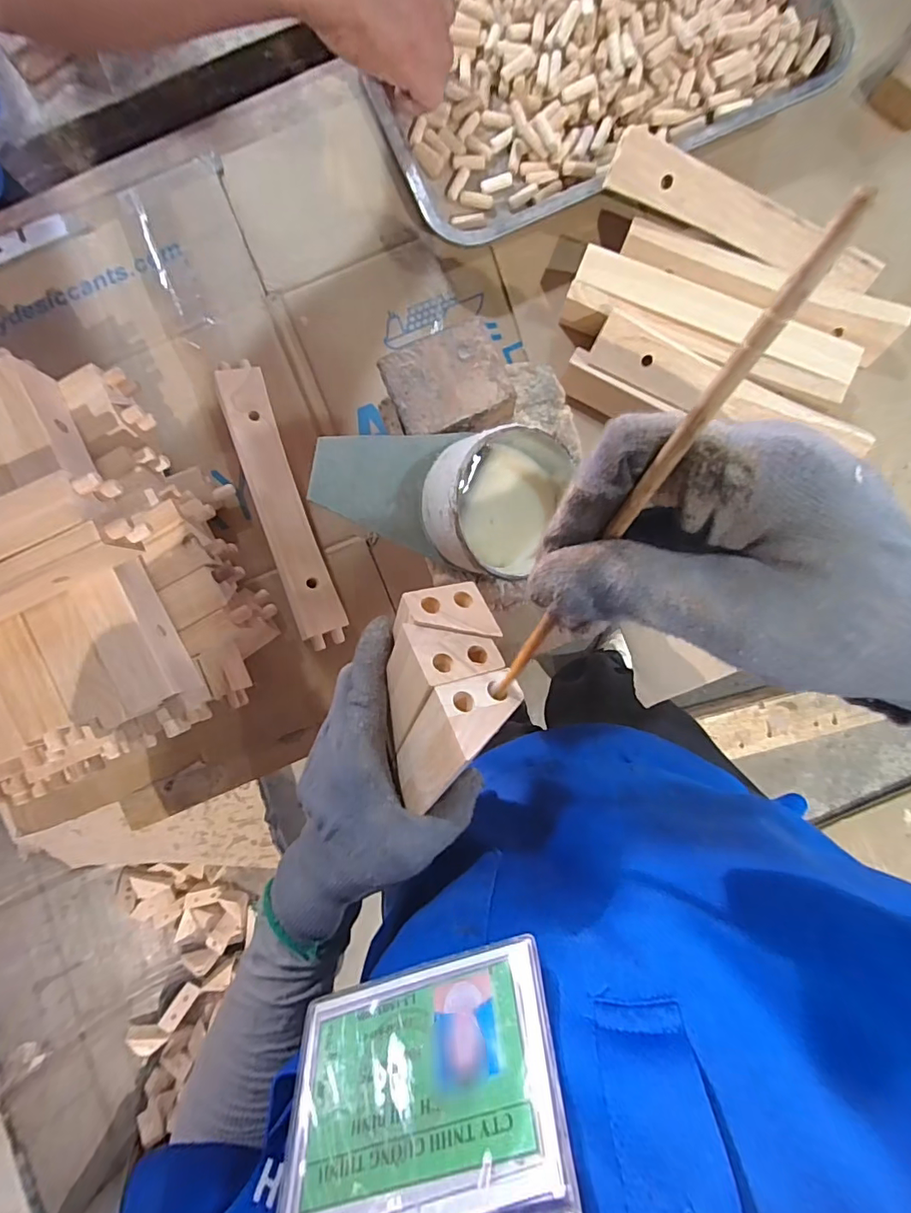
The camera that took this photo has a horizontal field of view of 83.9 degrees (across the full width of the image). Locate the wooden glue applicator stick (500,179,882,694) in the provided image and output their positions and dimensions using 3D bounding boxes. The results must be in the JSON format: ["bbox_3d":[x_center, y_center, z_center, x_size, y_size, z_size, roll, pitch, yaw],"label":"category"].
[{"bbox_3d":[0.043,-0.014,0.157,0.006,0.187,0.006,25,54,1],"label":"wooden glue applicator stick"}]

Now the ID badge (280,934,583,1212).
[{"bbox_3d":[-0.013,0.167,0.167,0.100,0.084,0.004,-24,121,11],"label":"ID badge"}]

